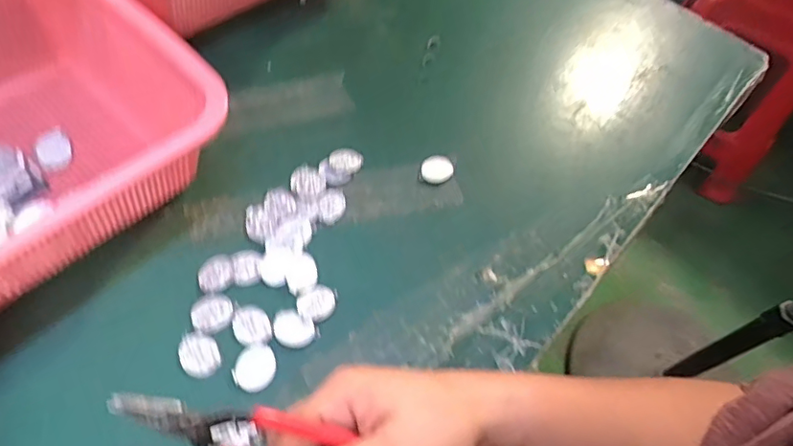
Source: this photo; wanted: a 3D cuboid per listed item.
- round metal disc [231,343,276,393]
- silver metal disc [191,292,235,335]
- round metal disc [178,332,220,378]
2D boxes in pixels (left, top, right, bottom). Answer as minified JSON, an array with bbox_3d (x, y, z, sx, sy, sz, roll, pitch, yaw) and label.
[{"bbox_3d":[-0.087,0.088,0.330,0.024,0.004,0.028,17,56,2],"label":"round metal disc"},{"bbox_3d":[-0.117,0.056,0.343,0.026,0.004,0.025,4,57,-6],"label":"silver metal disc"},{"bbox_3d":[-0.121,0.080,0.330,0.022,0.004,0.029,-15,61,-18],"label":"round metal disc"}]

